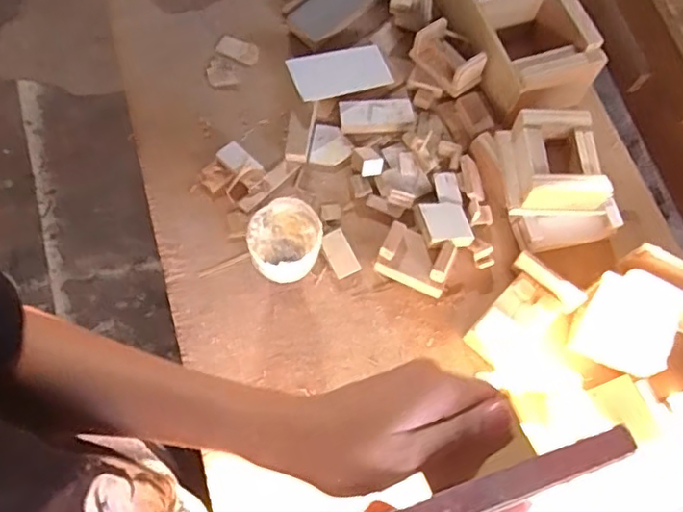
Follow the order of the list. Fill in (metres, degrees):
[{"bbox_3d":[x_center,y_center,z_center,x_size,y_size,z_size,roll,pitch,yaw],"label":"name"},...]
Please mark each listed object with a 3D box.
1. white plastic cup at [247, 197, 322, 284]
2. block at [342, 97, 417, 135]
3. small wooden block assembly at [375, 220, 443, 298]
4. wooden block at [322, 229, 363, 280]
[{"bbox_3d":[-0.051,-0.004,0.569,0.063,0.087,0.068,1,68,-3],"label":"white plastic cup"},{"bbox_3d":[0.040,-0.156,0.668,0.081,0.017,0.036,-1,68,-4],"label":"block"},{"bbox_3d":[0.074,0.004,0.604,0.069,0.032,0.050,26,68,7],"label":"small wooden block assembly"},{"bbox_3d":[-0.001,-0.003,0.611,0.029,0.014,0.048,-25,72,-9],"label":"wooden block"}]

